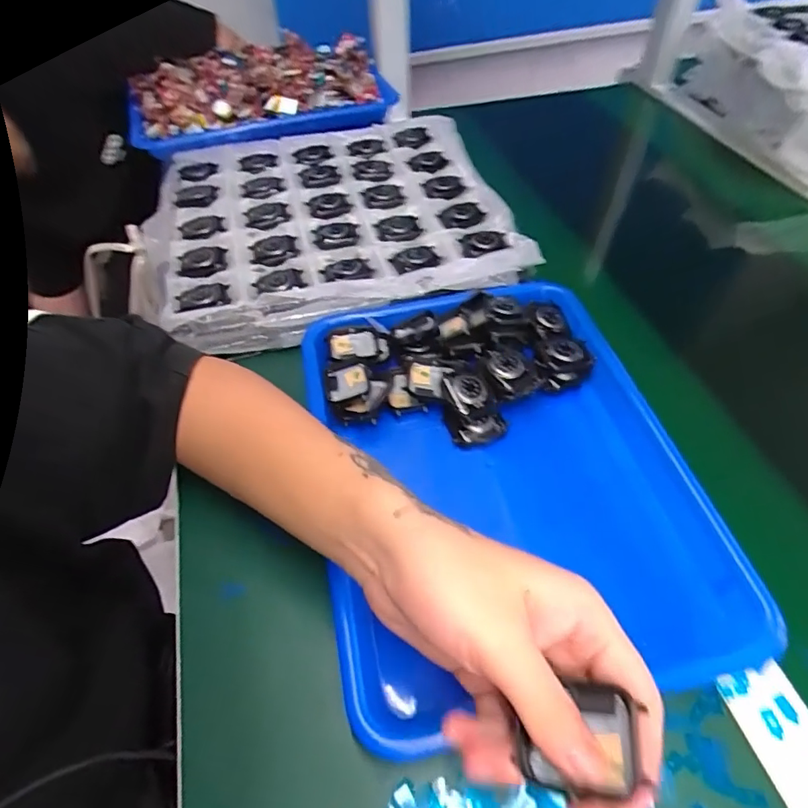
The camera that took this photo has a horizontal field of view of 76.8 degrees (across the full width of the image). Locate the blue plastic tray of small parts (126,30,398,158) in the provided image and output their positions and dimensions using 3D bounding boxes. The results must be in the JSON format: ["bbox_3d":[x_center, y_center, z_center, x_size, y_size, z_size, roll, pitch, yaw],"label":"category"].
[{"bbox_3d":[-0.197,-0.423,0.691,0.336,0.056,0.232,-12,52,-7],"label":"blue plastic tray of small parts"}]

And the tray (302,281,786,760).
[{"bbox_3d":[0.065,0.041,0.379,0.257,0.045,0.331,-10,52,-6],"label":"tray"}]

